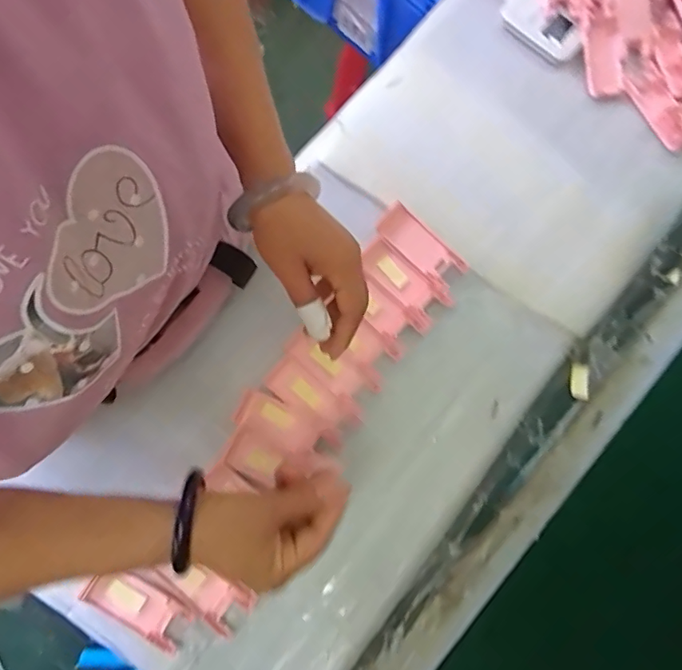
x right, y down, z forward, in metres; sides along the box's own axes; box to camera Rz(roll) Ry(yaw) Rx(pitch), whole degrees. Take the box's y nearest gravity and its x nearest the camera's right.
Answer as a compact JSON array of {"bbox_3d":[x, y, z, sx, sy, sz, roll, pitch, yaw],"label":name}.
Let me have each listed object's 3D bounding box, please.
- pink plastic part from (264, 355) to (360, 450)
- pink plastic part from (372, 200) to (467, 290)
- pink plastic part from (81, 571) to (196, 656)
[{"bbox_3d":[-0.030,0.067,0.510,0.101,0.006,0.039,42,82,5],"label":"pink plastic part"},{"bbox_3d":[0.083,-0.094,0.536,0.102,0.016,0.040,44,82,5],"label":"pink plastic part"},{"bbox_3d":[-0.187,0.251,0.464,0.097,0.012,0.039,28,81,3],"label":"pink plastic part"}]

